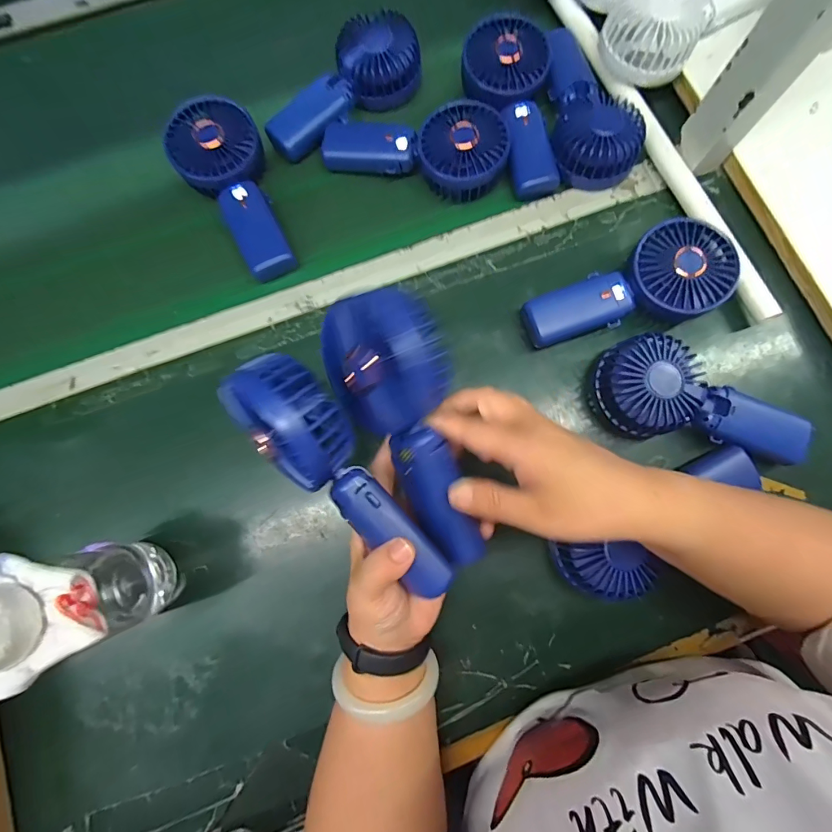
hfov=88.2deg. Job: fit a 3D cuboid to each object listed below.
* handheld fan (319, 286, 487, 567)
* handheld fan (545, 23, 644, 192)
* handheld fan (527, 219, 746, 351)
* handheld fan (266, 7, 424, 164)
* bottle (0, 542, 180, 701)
[{"bbox_3d":[-0.004,0.007,0.282,0.043,0.068,0.176,-36,115,-45],"label":"handheld fan"},{"bbox_3d":[0.178,-0.317,0.438,0.087,0.035,0.172,-6,79,-2],"label":"handheld fan"},{"bbox_3d":[0.192,-0.107,0.388,0.181,0.052,0.081,-26,80,-6],"label":"handheld fan"},{"bbox_3d":[-0.078,-0.342,0.448,0.176,0.055,0.072,-33,81,-7],"label":"handheld fan"},{"bbox_3d":[-0.220,0.123,0.292,0.064,0.153,0.070,0,79,-1],"label":"bottle"}]

